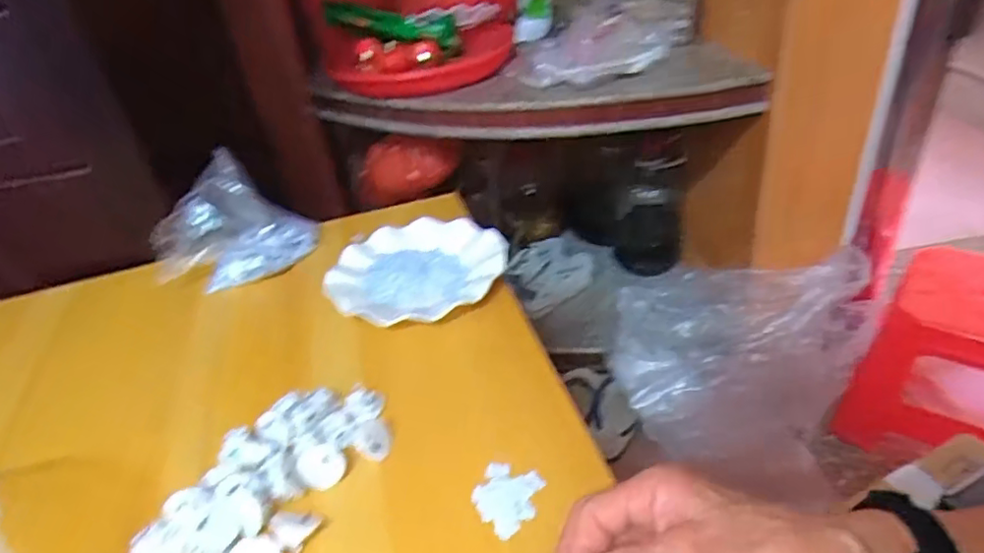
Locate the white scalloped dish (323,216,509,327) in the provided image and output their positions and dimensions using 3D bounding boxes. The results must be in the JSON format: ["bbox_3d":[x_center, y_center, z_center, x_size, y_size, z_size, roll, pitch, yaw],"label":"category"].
[{"bbox_3d":[-0.082,-0.006,0.668,0.187,0.022,0.183,-5,35,4],"label":"white scalloped dish"}]

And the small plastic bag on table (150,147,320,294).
[{"bbox_3d":[-0.309,-0.063,0.725,0.146,0.104,0.138,3,36,15],"label":"small plastic bag on table"}]

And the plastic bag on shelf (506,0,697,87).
[{"bbox_3d":[0.192,-0.502,1.100,0.317,0.191,0.365,-2,35,8],"label":"plastic bag on shelf"}]

